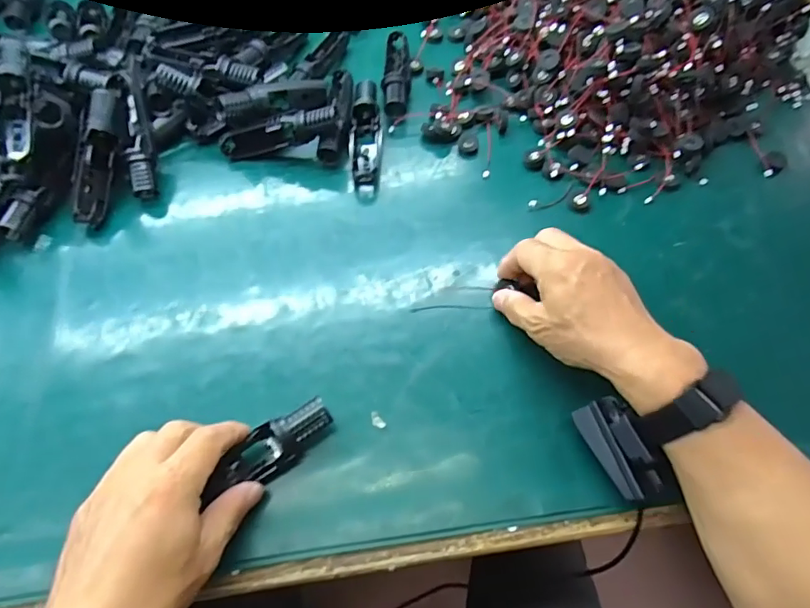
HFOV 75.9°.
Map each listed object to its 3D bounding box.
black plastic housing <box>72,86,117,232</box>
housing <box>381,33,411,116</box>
[{"bbox_3d":[-0.283,-0.135,0.477,0.022,0.023,0.125,6,90,4],"label":"black plastic housing"},{"bbox_3d":[-0.008,-0.249,0.560,0.029,0.029,0.120,2,61,2],"label":"housing"}]

